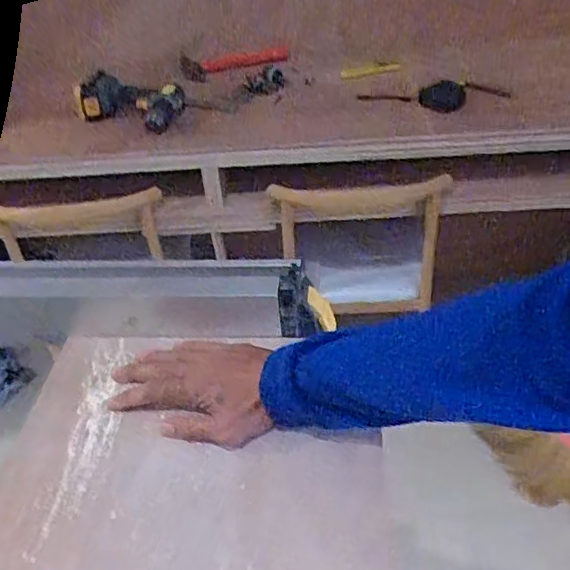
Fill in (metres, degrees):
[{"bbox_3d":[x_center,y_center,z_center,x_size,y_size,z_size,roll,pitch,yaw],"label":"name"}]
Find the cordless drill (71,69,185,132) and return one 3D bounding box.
[{"bbox_3d":[-0.318,-0.371,1.212,0.211,0.088,0.075,5,41,10],"label":"cordless drill"}]

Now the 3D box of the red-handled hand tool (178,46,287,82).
[{"bbox_3d":[-0.112,-0.482,1.301,0.256,0.056,0.022,1,39,27],"label":"red-handled hand tool"}]

